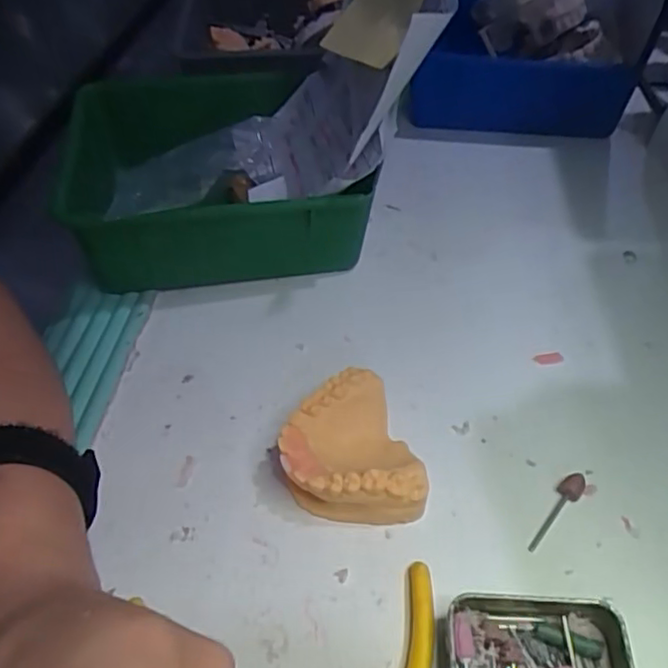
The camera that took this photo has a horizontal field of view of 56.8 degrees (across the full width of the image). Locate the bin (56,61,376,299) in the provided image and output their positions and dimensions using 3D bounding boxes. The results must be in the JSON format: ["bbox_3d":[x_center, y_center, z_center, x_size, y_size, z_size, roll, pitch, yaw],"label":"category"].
[{"bbox_3d":[-0.076,-0.107,0.408,0.162,0.076,0.174,-9,49,-6],"label":"bin"}]

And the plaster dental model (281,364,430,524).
[{"bbox_3d":[0.005,0.056,0.291,0.058,0.032,0.069,-13,49,-9],"label":"plaster dental model"}]

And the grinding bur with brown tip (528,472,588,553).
[{"bbox_3d":[0.102,0.081,0.281,0.010,0.008,0.044,31,56,26],"label":"grinding bur with brown tip"}]

